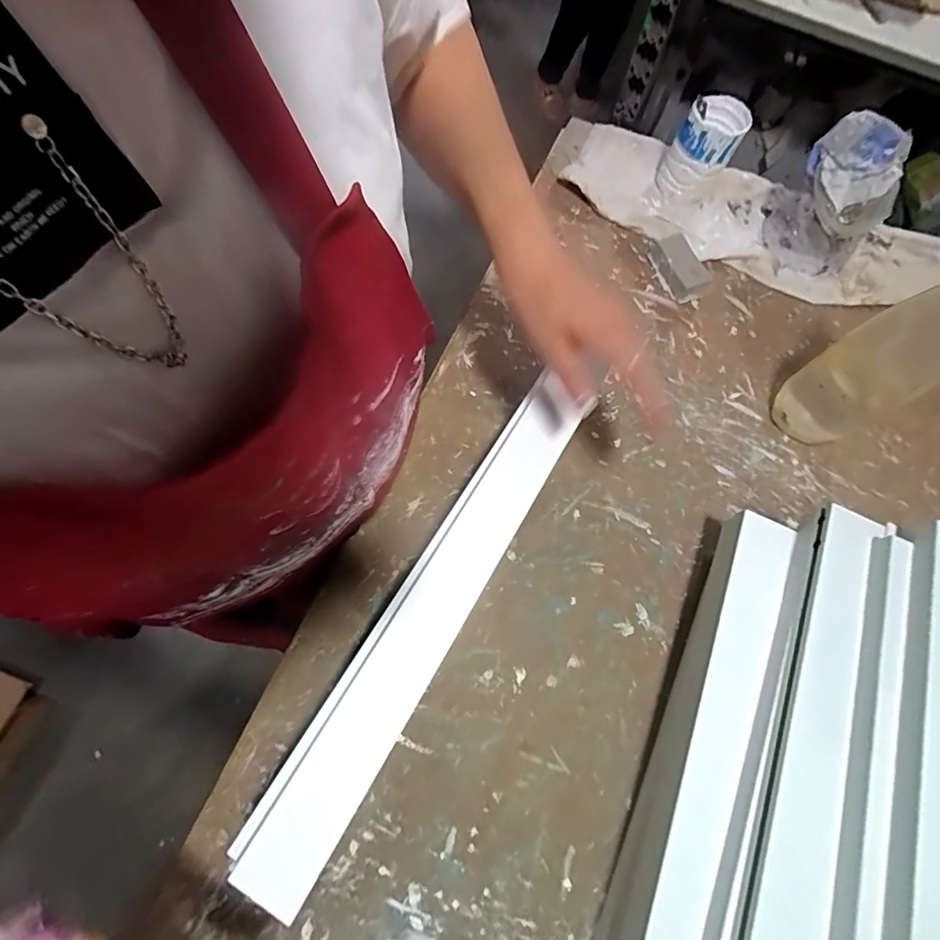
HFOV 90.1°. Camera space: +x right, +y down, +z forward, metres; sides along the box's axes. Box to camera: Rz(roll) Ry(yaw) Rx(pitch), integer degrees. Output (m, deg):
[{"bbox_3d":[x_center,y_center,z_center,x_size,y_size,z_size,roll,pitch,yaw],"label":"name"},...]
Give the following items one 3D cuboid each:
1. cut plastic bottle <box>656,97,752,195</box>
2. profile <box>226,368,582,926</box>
[{"bbox_3d":[0.262,-0.362,0.532,0.066,0.077,0.065,28,69,7],"label":"cut plastic bottle"},{"bbox_3d":[-0.022,0.080,0.307,0.052,0.013,0.347,30,70,9],"label":"profile"}]

